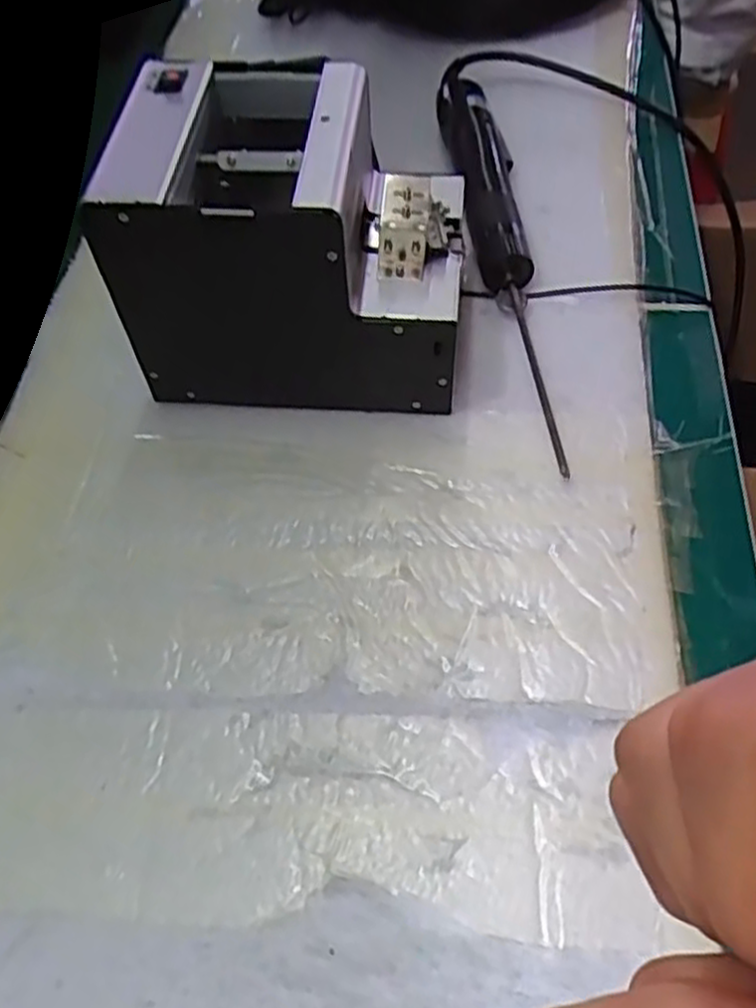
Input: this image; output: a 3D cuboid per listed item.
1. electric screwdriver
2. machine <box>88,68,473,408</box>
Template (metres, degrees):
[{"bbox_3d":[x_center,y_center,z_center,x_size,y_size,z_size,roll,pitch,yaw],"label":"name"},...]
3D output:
[{"bbox_3d":[0.083,-0.174,0.515,0.043,0.040,0.362,-6,56,-1],"label":"electric screwdriver"},{"bbox_3d":[-0.042,-0.144,0.436,0.171,0.140,0.127,0,57,3],"label":"machine"}]

